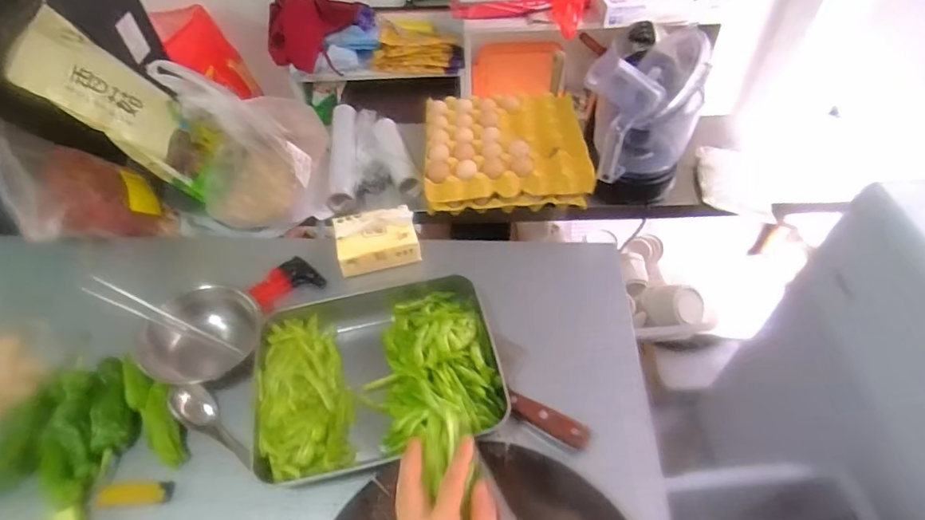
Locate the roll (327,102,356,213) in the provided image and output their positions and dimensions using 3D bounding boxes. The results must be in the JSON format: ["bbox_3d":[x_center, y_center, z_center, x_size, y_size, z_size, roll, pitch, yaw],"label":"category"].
[{"bbox_3d":[-0.238,-0.219,1.004,0.047,0.040,0.320,-7,50,-3],"label":"roll"}]

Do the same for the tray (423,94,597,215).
[{"bbox_3d":[0.079,-0.208,0.944,0.287,0.079,0.258,-1,50,2],"label":"tray"}]

